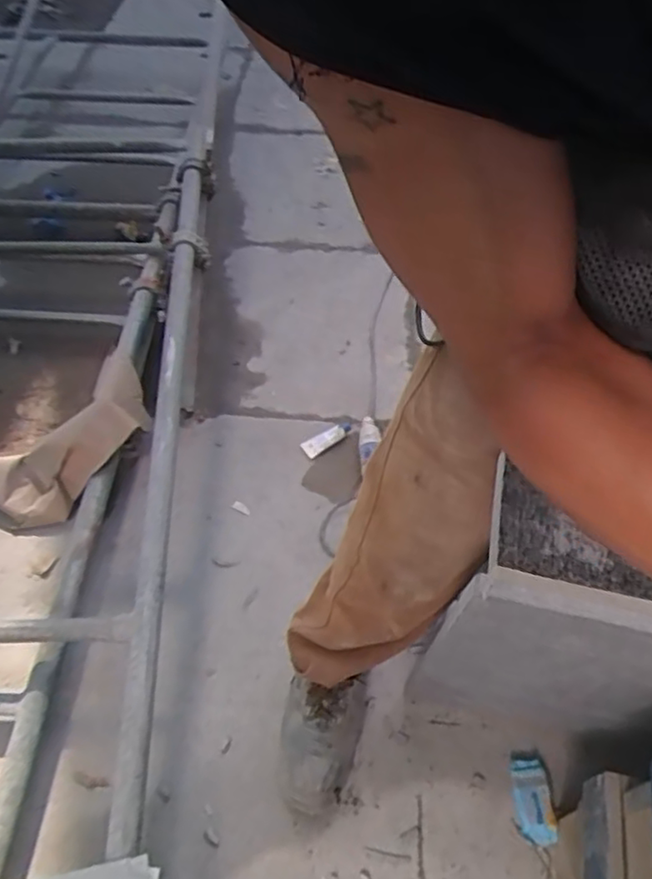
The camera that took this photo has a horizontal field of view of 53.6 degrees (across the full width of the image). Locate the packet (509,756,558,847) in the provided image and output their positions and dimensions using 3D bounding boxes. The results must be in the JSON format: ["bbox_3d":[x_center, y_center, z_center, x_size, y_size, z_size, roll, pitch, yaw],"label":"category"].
[{"bbox_3d":[0.307,0.537,0.963,0.054,0.032,0.114,0,53,-1],"label":"packet"}]

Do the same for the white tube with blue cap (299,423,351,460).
[{"bbox_3d":[0.002,-0.001,1.370,0.116,0.016,0.041,-32,60,-23],"label":"white tube with blue cap"}]

